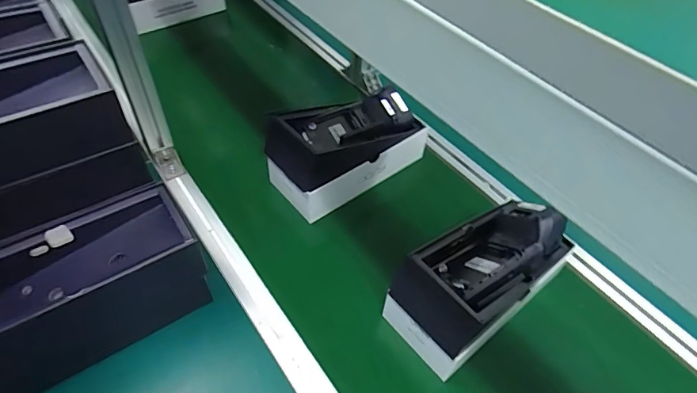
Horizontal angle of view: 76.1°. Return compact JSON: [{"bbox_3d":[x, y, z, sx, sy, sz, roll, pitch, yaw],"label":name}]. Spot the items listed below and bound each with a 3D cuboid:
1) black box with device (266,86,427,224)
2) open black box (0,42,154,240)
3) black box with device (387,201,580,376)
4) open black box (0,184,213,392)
[{"bbox_3d":[-0.001,-0.091,0.749,0.262,0.136,0.120,-29,57,-26],"label":"black box with device"},{"bbox_3d":[-0.381,-0.050,0.486,0.257,0.136,0.124,-24,55,-23],"label":"open black box"},{"bbox_3d":[0.179,0.102,0.592,0.253,0.116,0.116,-31,58,-26],"label":"black box with device"},{"bbox_3d":[-0.309,0.112,0.531,0.249,0.133,0.110,-26,56,-24],"label":"open black box"}]

